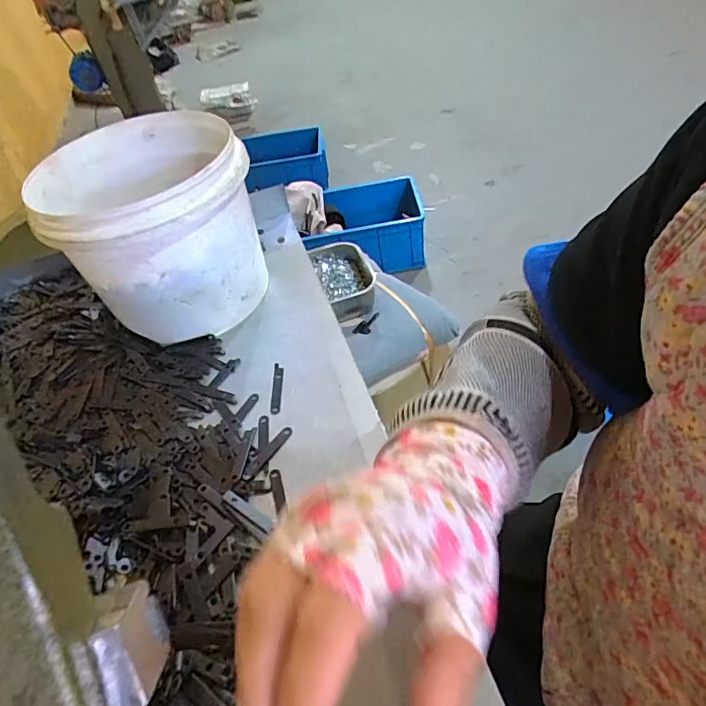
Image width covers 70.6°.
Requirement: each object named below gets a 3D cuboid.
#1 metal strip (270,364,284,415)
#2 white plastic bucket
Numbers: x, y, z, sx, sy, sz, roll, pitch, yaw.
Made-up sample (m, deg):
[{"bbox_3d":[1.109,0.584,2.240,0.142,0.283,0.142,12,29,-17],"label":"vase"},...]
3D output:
[{"bbox_3d":[-0.066,0.031,0.434,0.009,0.006,0.053,-4,45,3],"label":"metal strip"},{"bbox_3d":[-0.182,-0.119,0.494,0.176,0.152,0.194,-26,48,-13],"label":"white plastic bucket"}]

